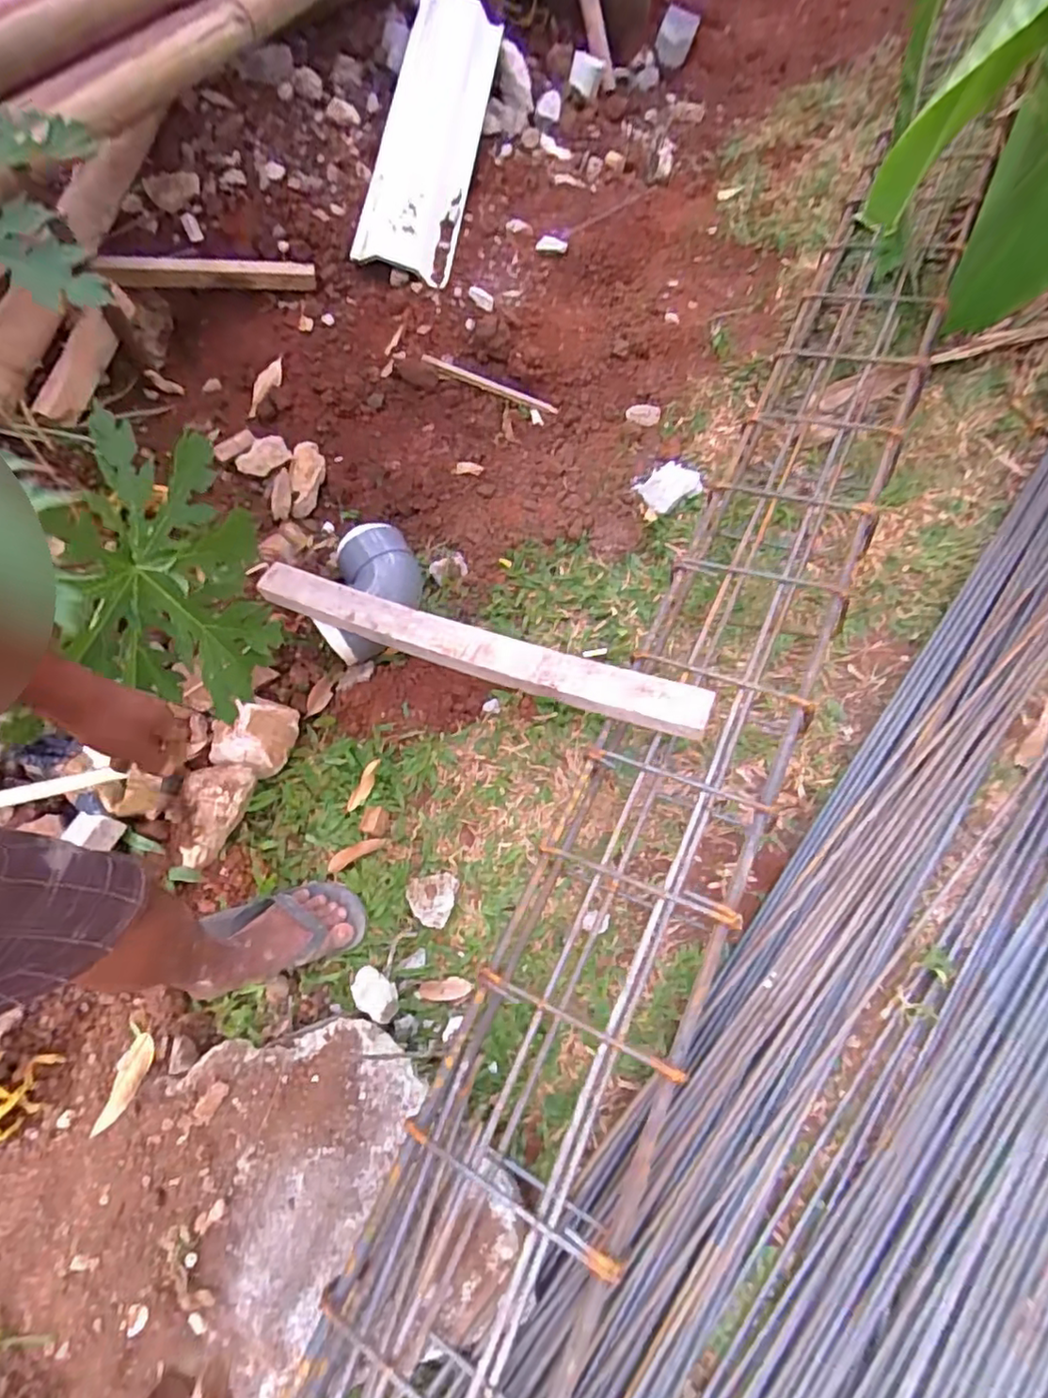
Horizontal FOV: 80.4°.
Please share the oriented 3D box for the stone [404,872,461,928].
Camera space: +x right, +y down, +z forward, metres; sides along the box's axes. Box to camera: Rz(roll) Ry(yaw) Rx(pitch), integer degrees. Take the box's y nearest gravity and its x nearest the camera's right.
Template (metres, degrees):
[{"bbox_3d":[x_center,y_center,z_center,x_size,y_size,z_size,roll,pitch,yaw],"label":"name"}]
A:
[{"bbox_3d":[-0.138,0.291,0.904,0.072,0.033,0.074,6,67,5],"label":"stone"}]

